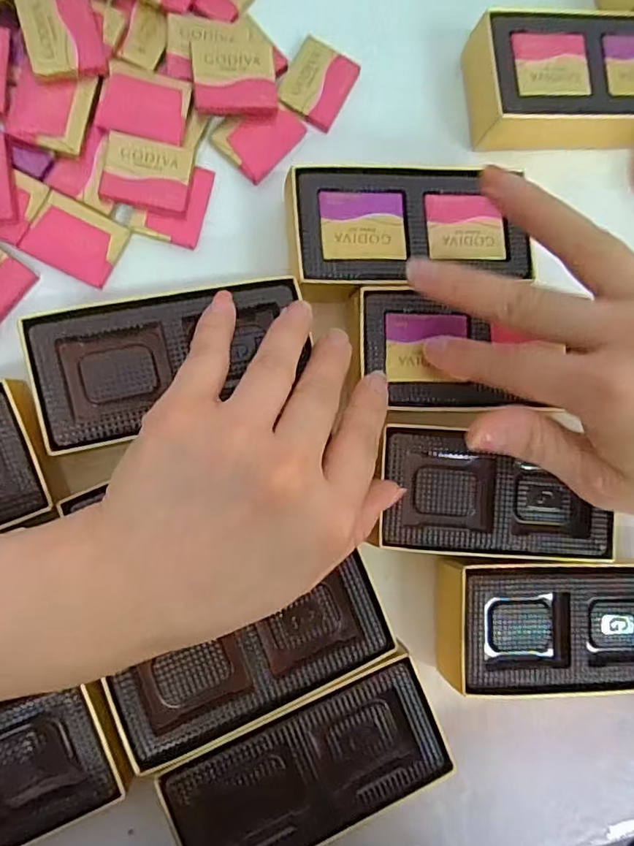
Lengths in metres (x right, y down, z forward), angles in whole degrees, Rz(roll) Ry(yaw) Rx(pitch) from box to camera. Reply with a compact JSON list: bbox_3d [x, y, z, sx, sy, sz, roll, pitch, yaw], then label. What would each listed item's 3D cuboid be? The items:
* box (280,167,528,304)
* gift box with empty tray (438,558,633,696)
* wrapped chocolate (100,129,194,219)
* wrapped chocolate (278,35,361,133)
[{"bbox_3d":[0.043,-0.086,0.267,0.114,0.032,0.061,-5,87,-10],"label":"box"},{"bbox_3d":[0.113,0.094,0.263,0.124,0.030,0.058,3,85,-9],"label":"gift box with empty tray"},{"bbox_3d":[-0.079,-0.116,0.254,0.039,0.004,0.033,9,84,-8],"label":"wrapped chocolate"},{"bbox_3d":[0.001,-0.172,0.279,0.031,0.007,0.039,25,82,-7],"label":"wrapped chocolate"}]

